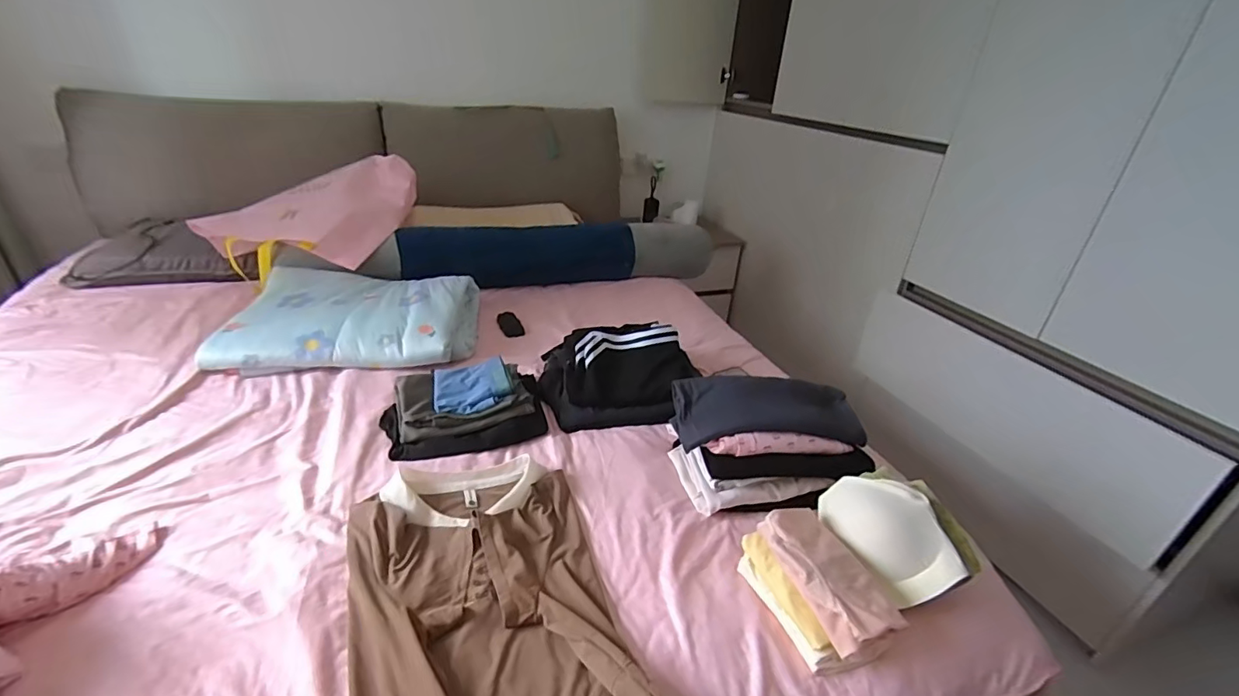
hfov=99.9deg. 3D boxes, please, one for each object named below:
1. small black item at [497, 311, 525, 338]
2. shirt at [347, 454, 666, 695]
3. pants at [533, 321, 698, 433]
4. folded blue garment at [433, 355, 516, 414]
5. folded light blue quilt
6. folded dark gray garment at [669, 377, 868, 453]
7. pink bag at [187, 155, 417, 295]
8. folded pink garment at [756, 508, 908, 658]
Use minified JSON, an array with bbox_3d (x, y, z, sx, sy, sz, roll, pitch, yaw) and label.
[{"bbox_3d":[-0.291,-0.063,1.382,0.054,0.019,0.108,-11,33,-26],"label":"small black item"},{"bbox_3d":[-0.142,0.351,0.632,0.329,0.076,0.560,-9,34,-21],"label":"shirt"},{"bbox_3d":[-0.004,0.037,1.099,0.314,0.116,0.251,0,31,-8],"label":"pants"},{"bbox_3d":[-0.287,0.069,1.007,0.144,0.033,0.142,-9,32,-24],"label":"folded blue garment"},{"bbox_3d":[-0.623,-0.084,1.242,0.527,0.092,0.357,0,31,-7],"label":"folded light blue quilt"},{"bbox_3d":[0.255,0.100,0.887,0.319,0.078,0.114,2,29,-6],"label":"folded dark gray garment"},{"bbox_3d":[-0.836,-0.384,1.490,0.421,0.083,0.552,37,63,19],"label":"pink bag"},{"bbox_3d":[0.273,0.293,0.689,0.098,0.034,0.188,-7,31,-21],"label":"folded pink garment"}]

